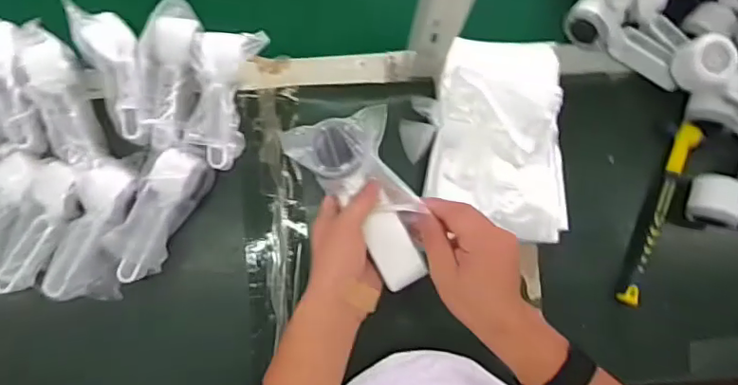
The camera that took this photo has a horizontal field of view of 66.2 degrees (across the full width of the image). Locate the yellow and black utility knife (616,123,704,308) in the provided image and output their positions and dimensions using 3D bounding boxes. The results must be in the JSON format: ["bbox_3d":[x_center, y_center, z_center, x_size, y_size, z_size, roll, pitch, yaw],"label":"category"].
[{"bbox_3d":[0.372,0.028,0.723,0.026,0.018,0.245,22,84,1],"label":"yellow and black utility knife"}]

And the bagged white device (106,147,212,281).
[{"bbox_3d":[-0.256,0.026,0.682,0.071,0.053,0.170,28,84,1],"label":"bagged white device"}]

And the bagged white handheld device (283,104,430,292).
[{"bbox_3d":[0.002,0.002,0.530,0.096,0.043,0.173,-29,78,-4],"label":"bagged white handheld device"}]

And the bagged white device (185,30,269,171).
[{"bbox_3d":[-0.180,-0.118,0.699,0.077,0.054,0.174,9,84,-1],"label":"bagged white device"}]

